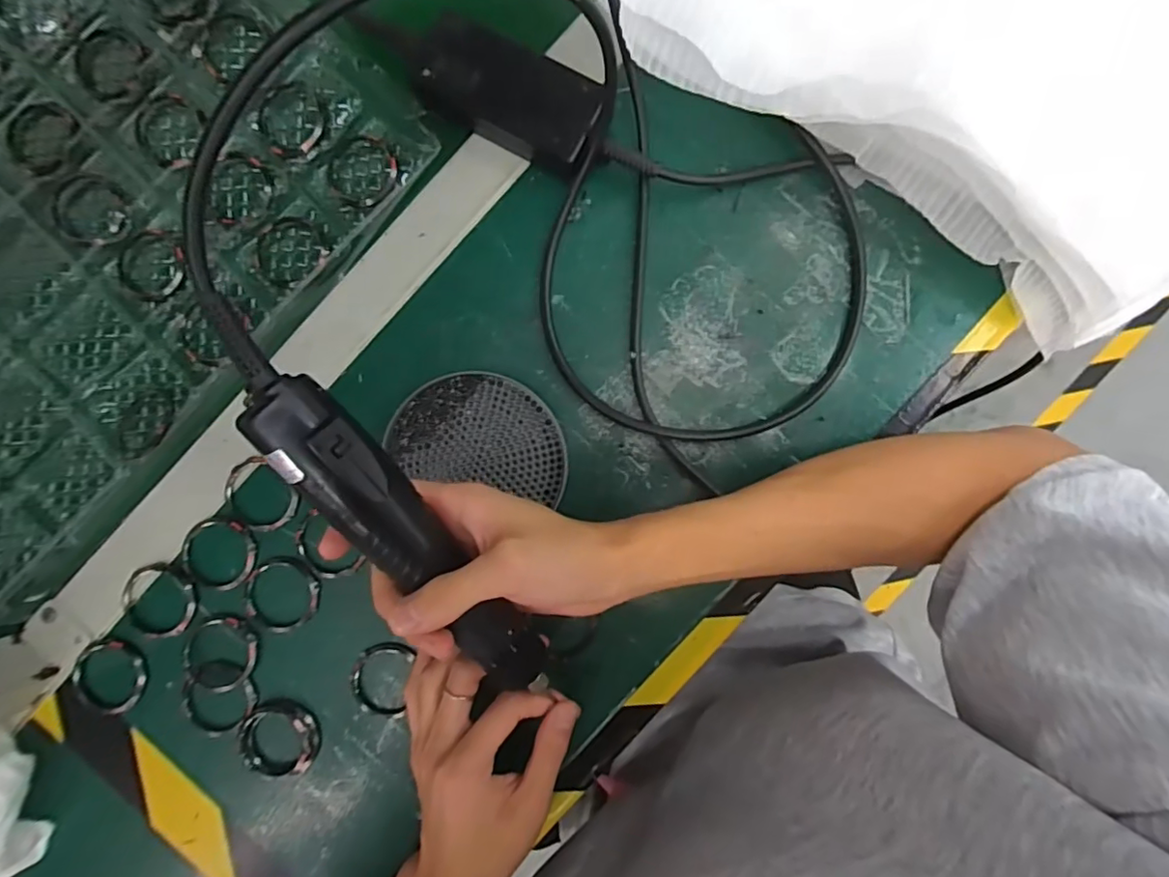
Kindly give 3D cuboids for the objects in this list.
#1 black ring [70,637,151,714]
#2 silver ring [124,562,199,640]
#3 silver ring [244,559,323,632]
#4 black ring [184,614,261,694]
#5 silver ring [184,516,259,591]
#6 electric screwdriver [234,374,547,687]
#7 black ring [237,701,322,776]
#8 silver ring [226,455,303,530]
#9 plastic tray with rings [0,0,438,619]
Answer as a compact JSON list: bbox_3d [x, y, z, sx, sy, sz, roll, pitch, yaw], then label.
[{"bbox_3d":[-0.312,0.156,0.380,0.048,0.013,0.044,0,87,-10],"label":"black ring"},{"bbox_3d":[-0.280,0.107,0.381,0.048,0.010,0.048,0,88,3],"label":"silver ring"},{"bbox_3d":[-0.196,0.101,0.375,0.047,0.005,0.049,0,91,2],"label":"silver ring"},{"bbox_3d":[-0.235,0.140,0.376,0.046,0.008,0.049,0,91,2],"label":"black ring"},{"bbox_3d":[-0.238,0.076,0.376,0.049,0.004,0.047,0,91,2],"label":"silver ring"},{"bbox_3d":[-0.081,0.059,0.286,0.040,0.030,0.209,-32,116,2],"label":"electric screwdriver"},{"bbox_3d":[-0.199,0.195,0.374,0.051,0.009,0.043,15,91,2],"label":"black ring"},{"bbox_3d":[-0.209,0.036,0.377,0.049,0.006,0.048,1,97,6],"label":"silver ring"},{"bbox_3d":[-0.361,-0.132,0.390,0.322,0.046,0.461,44,92,1],"label":"plastic tray with rings"}]

